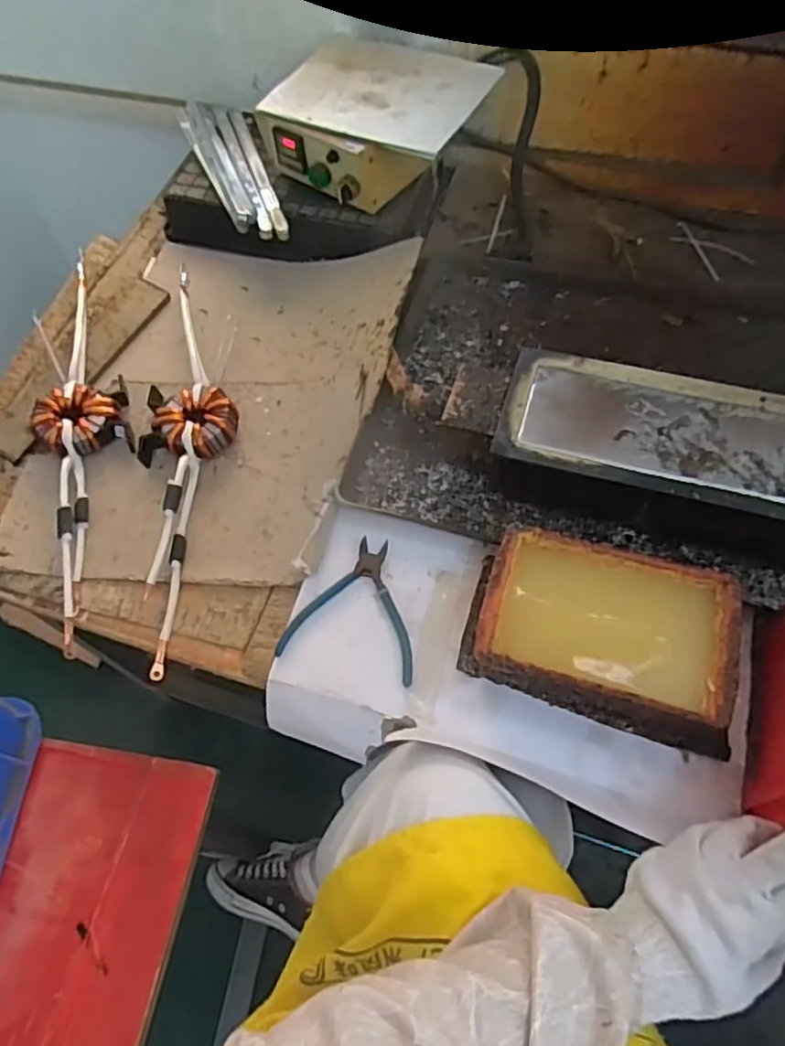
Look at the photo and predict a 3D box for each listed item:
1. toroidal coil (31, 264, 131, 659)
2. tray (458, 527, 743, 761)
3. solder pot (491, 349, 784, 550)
[{"bbox_3d":[-0.358,-0.107,0.746,0.104,0.046,0.530,-15,60,-5],"label":"toroidal coil"},{"bbox_3d":[0.178,0.094,0.562,0.217,0.064,0.136,15,62,12],"label":"tray"},{"bbox_3d":[0.274,-0.058,0.631,0.332,0.084,0.149,14,62,11],"label":"solder pot"}]

